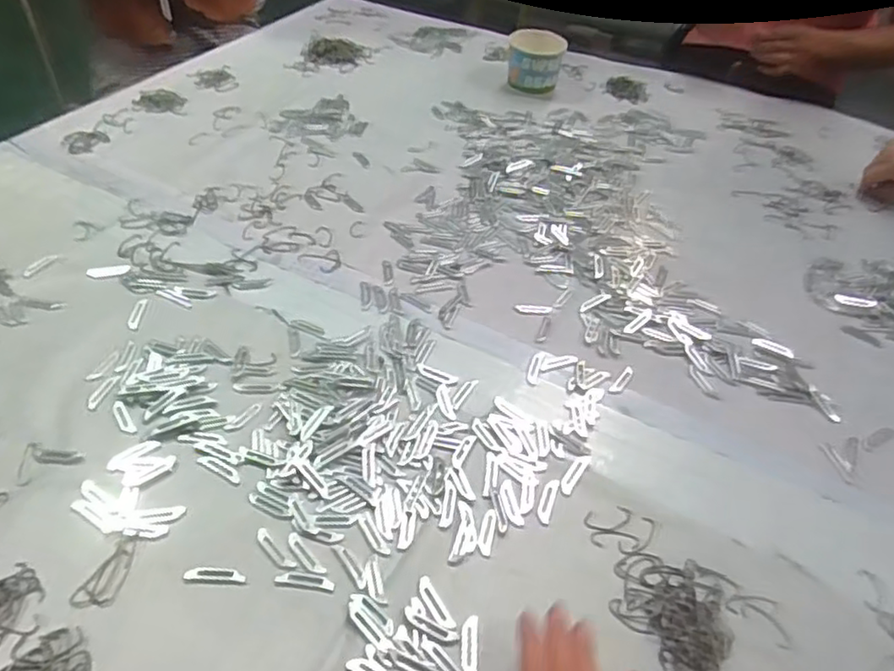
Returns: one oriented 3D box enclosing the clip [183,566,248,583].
[{"bbox_3d":[-0.165,0.170,0.459,0.043,0.004,0.011,5,45,1],"label":"clip"}]

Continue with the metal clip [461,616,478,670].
[{"bbox_3d":[0.015,0.210,0.435,0.011,0.004,0.041,4,45,-1],"label":"metal clip"}]

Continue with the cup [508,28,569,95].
[{"bbox_3d":[0.144,-0.438,1.042,0.091,0.076,0.088,4,45,0],"label":"cup"}]

